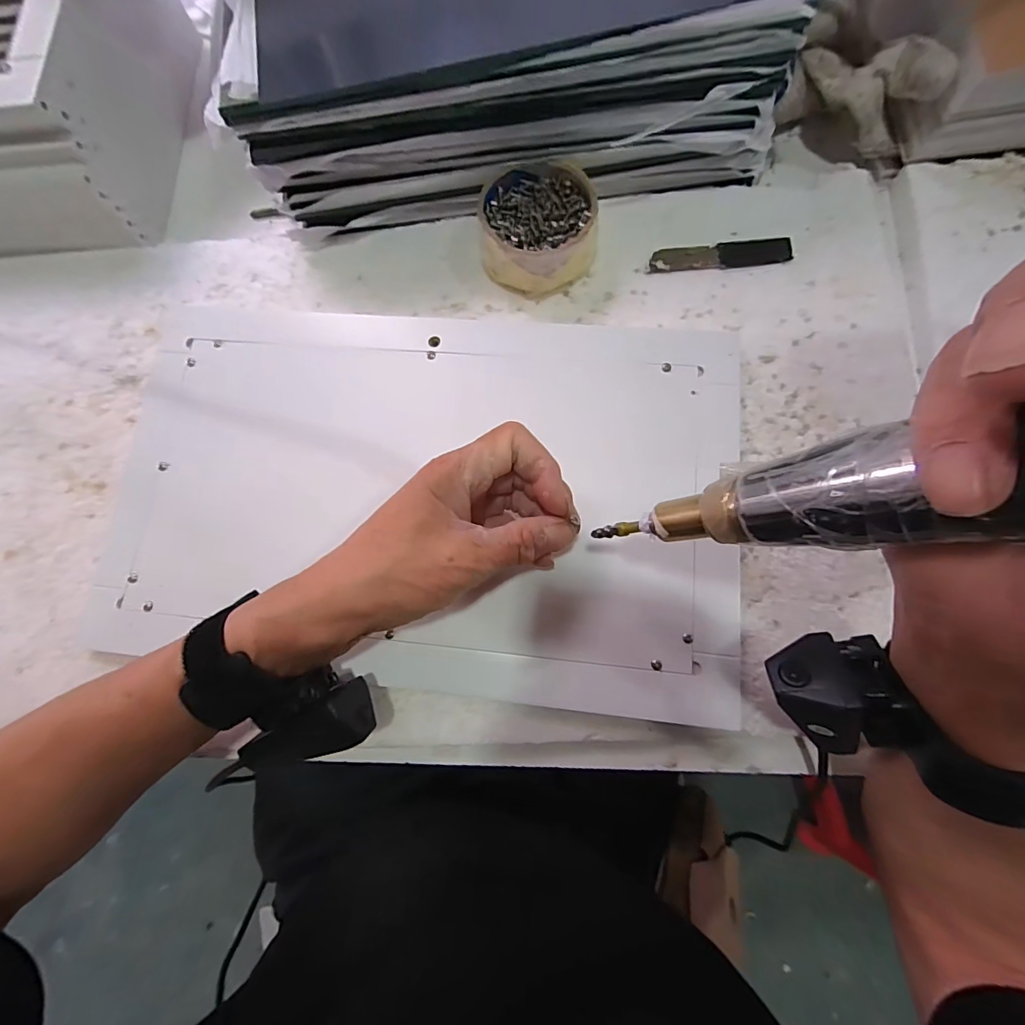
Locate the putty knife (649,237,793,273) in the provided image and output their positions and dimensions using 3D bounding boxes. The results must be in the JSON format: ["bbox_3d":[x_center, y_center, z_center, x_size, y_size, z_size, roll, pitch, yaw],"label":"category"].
[{"bbox_3d":[0.152,-0.189,0.326,0.098,0.004,0.020,-2,78,4],"label":"putty knife"}]

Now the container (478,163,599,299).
[{"bbox_3d":[0.020,-0.206,0.321,0.080,0.037,0.085,-1,78,4],"label":"container"}]

